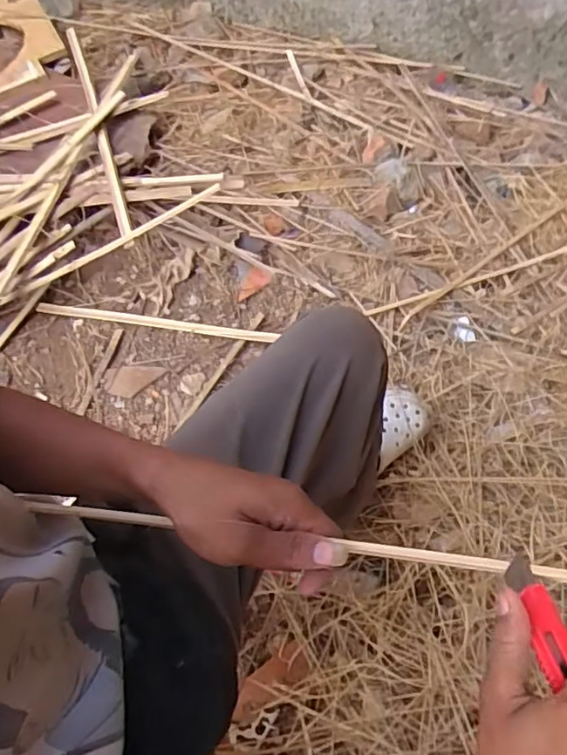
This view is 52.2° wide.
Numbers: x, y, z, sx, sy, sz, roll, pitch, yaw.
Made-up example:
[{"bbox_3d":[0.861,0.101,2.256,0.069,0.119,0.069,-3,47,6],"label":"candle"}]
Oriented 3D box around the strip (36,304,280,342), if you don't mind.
[{"bbox_3d":[-0.257,-0.111,1.148,0.503,0.008,0.020,8,59,10],"label":"strip"}]

